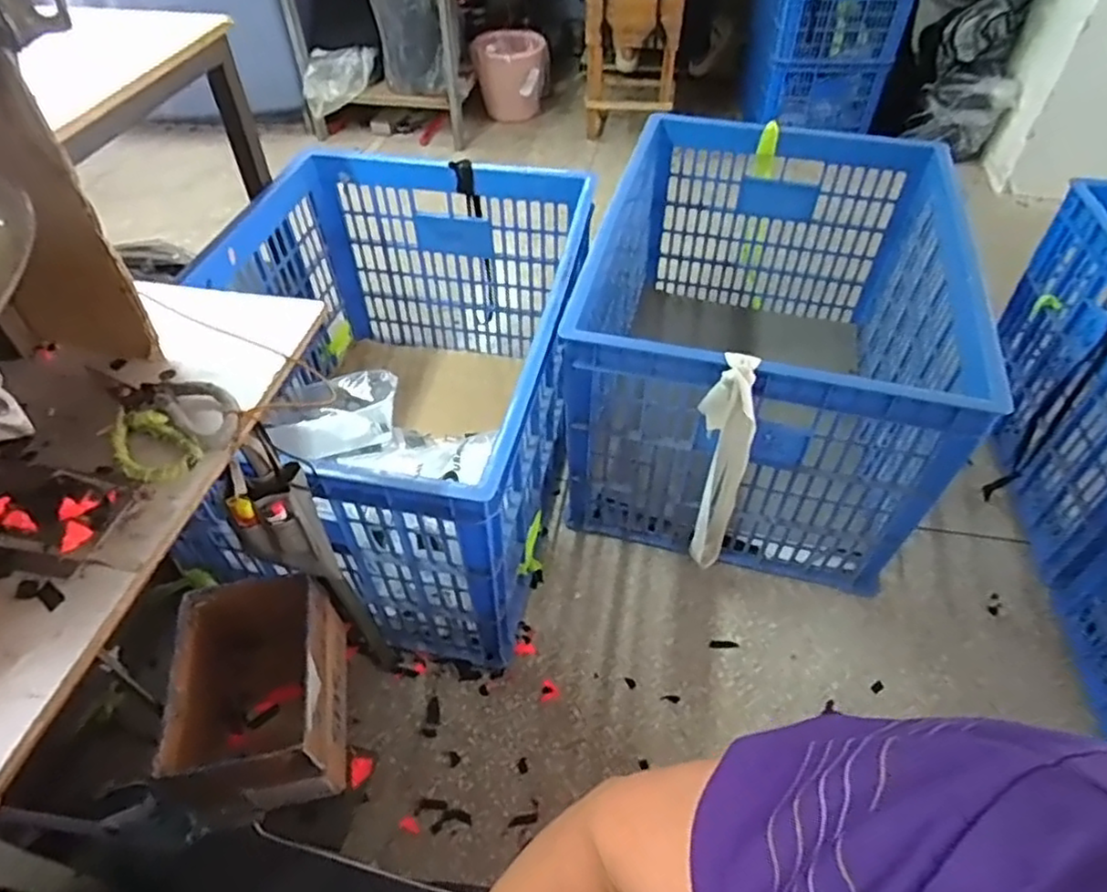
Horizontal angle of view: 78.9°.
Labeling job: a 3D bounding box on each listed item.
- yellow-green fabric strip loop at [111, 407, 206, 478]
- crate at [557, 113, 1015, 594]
[{"bbox_3d":[-0.349,-0.002,0.580,0.097,0.010,0.054,31,56,25],"label":"yellow-green fabric strip loop"},{"bbox_3d":[0.423,-0.203,1.387,0.666,0.506,0.847,11,49,11],"label":"crate"}]

